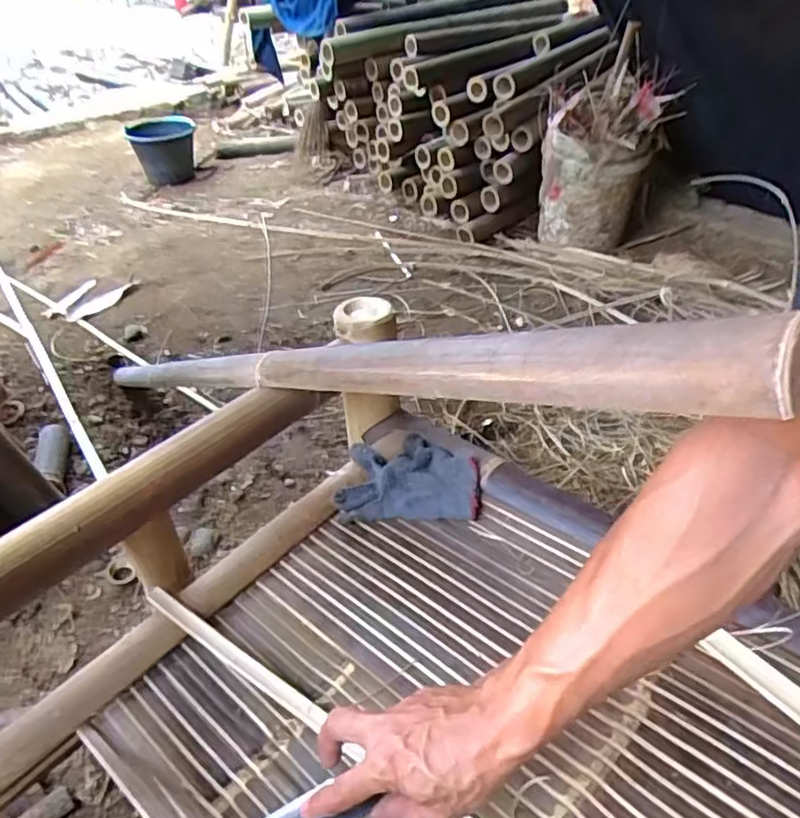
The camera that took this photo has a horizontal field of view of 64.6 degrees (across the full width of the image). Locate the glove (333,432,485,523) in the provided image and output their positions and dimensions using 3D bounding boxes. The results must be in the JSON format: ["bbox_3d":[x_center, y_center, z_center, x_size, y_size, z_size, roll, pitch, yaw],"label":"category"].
[{"bbox_3d":[0.011,0.081,0.779,0.169,0.025,0.126,-4,38,0],"label":"glove"}]

